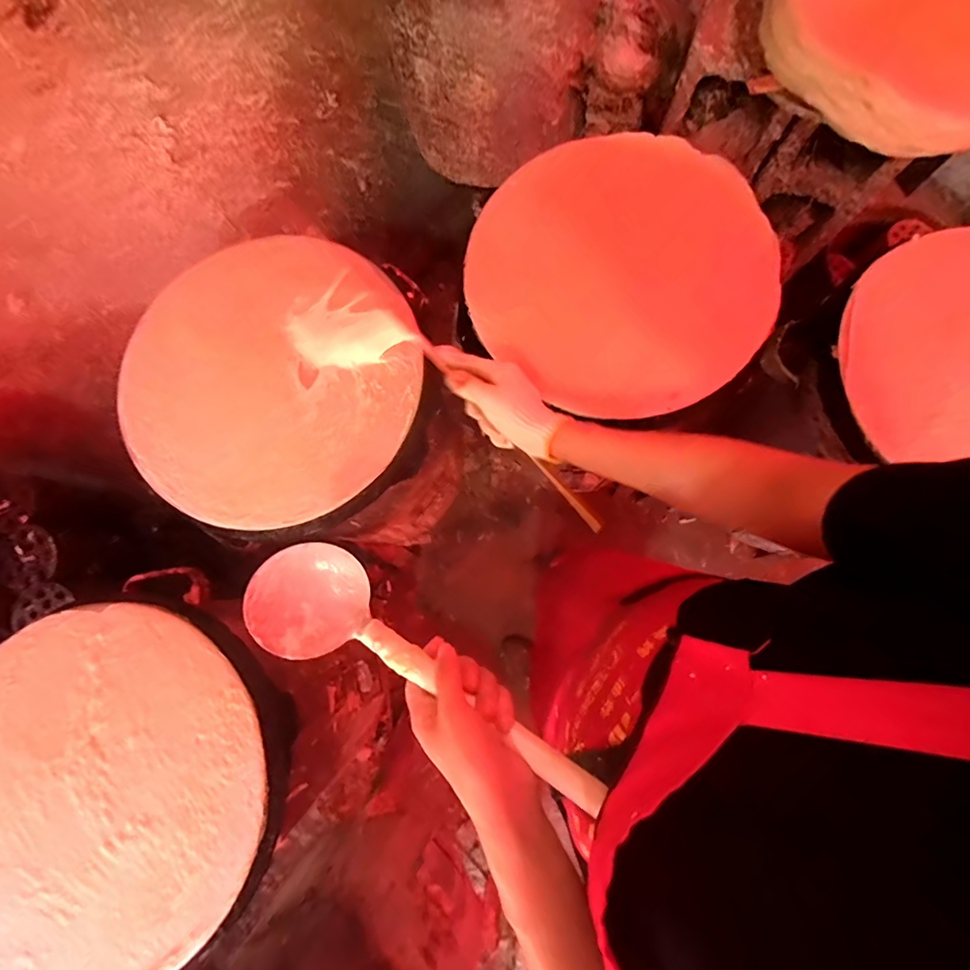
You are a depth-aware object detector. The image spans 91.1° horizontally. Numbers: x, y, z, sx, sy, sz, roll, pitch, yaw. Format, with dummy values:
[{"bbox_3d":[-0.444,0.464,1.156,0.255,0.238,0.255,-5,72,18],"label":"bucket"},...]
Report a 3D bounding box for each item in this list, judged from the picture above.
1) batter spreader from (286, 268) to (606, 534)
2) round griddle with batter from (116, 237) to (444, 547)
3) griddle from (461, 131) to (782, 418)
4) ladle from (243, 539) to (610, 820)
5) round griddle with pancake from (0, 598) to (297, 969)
[{"bbox_3d":[-0.054,-0.092,0.531,0.440,0.048,0.121,36,81,11],"label":"batter spreader"},{"bbox_3d":[-0.255,-0.125,0.571,0.357,0.044,0.358,-1,83,4],"label":"round griddle with batter"},{"bbox_3d":[0.167,-0.264,0.593,0.357,0.053,0.342,0,79,1],"label":"griddle"},{"bbox_3d":[-0.052,0.146,0.360,0.295,0.054,0.091,29,80,17],"label":"ladle"},{"bbox_3d":[-0.406,0.315,0.501,0.369,0.034,0.369,0,79,1],"label":"round griddle with pancake"}]

